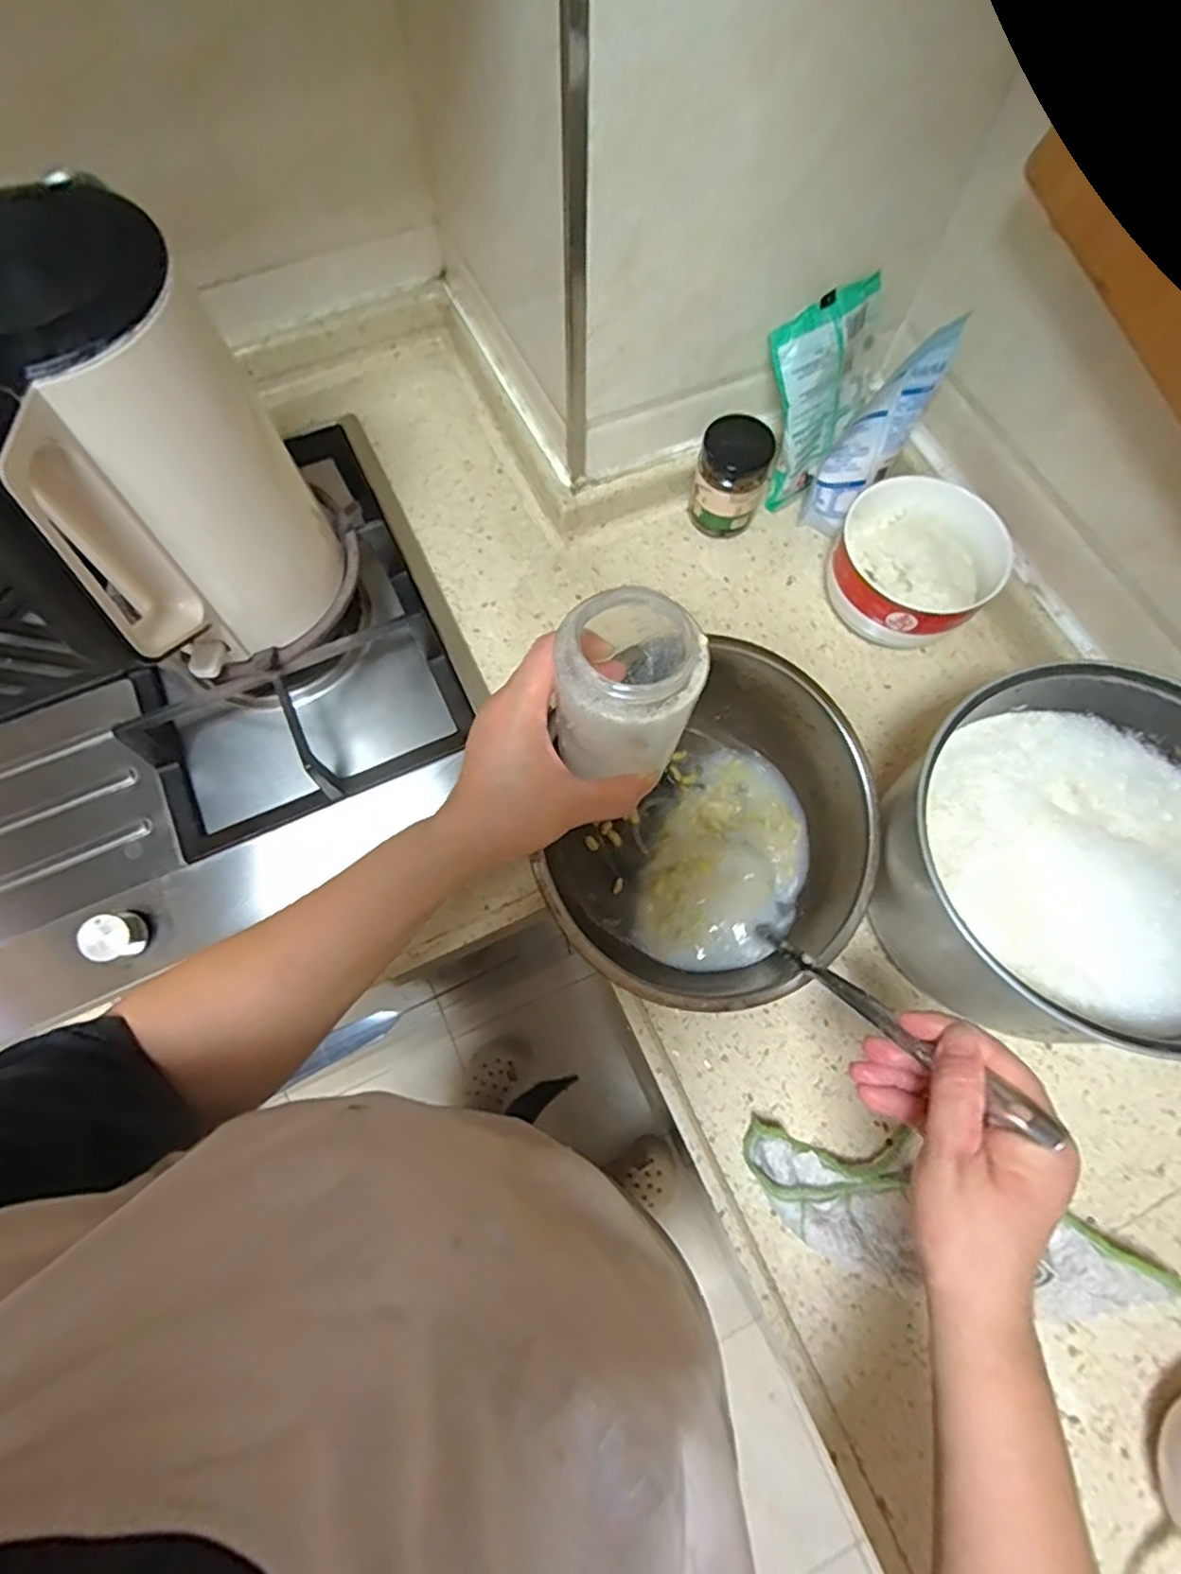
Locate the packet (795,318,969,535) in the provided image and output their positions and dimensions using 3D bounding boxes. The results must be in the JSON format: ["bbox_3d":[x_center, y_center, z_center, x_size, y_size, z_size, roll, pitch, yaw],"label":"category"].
[{"bbox_3d":[0.236,-0.288,0.562,0.062,0.178,0.035,-29,71,-36],"label":"packet"}]

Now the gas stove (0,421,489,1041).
[{"bbox_3d":[-0.525,-0.010,0.489,0.854,0.074,0.426,-25,72,-11],"label":"gas stove"}]

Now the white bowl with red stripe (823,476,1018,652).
[{"bbox_3d":[0.263,-0.178,0.568,0.129,0.083,0.134,-39,75,-15],"label":"white bowl with red stripe"}]

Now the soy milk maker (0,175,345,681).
[{"bbox_3d":[-0.246,-0.177,0.403,0.135,0.227,0.185,-20,71,-9],"label":"soy milk maker"}]

